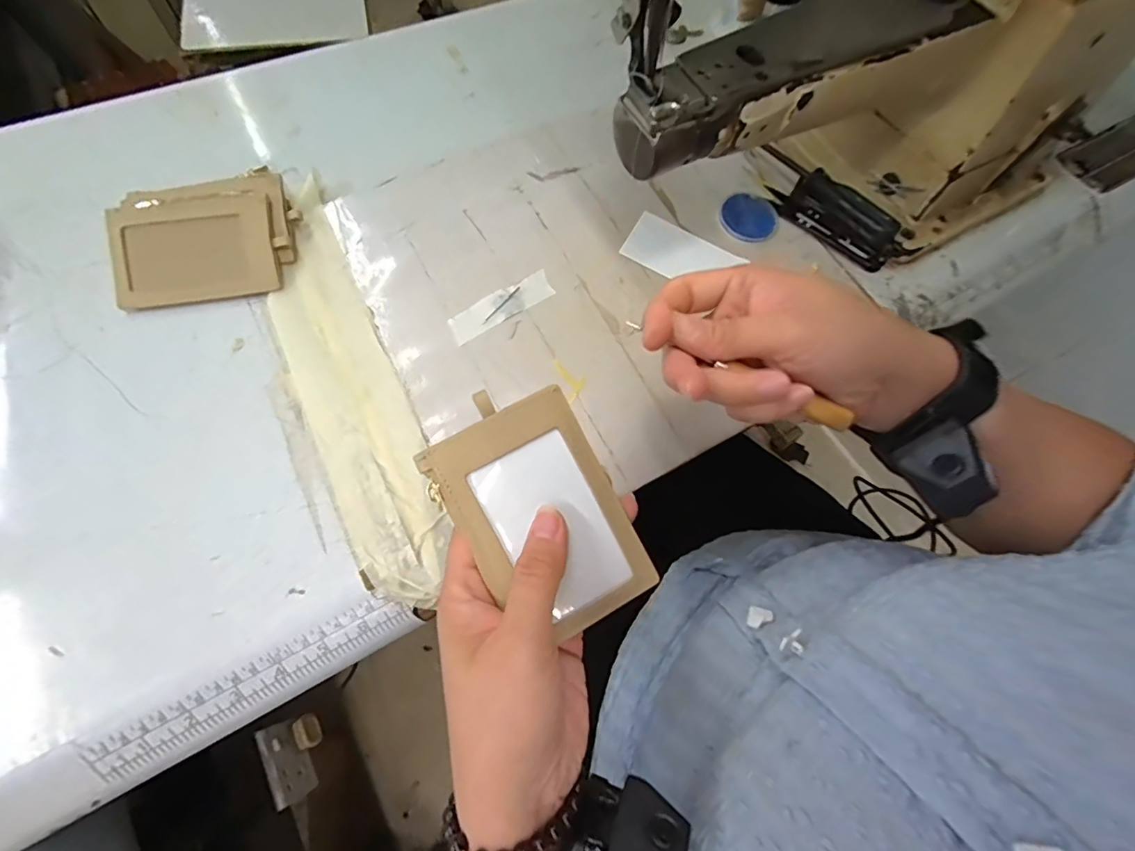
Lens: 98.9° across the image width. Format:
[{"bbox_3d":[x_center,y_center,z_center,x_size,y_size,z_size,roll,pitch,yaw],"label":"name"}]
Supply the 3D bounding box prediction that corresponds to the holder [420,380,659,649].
[{"bbox_3d":[-0.012,0.042,0.227,0.072,0.006,0.112,-30,93,-13],"label":"holder"}]

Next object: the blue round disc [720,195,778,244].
[{"bbox_3d":[0.156,-0.180,0.416,0.047,0.008,0.054,40,72,11],"label":"blue round disc"}]

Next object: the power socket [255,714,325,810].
[{"bbox_3d":[-0.318,0.388,0.570,0.032,0.076,0.083,-23,72,-12],"label":"power socket"}]

